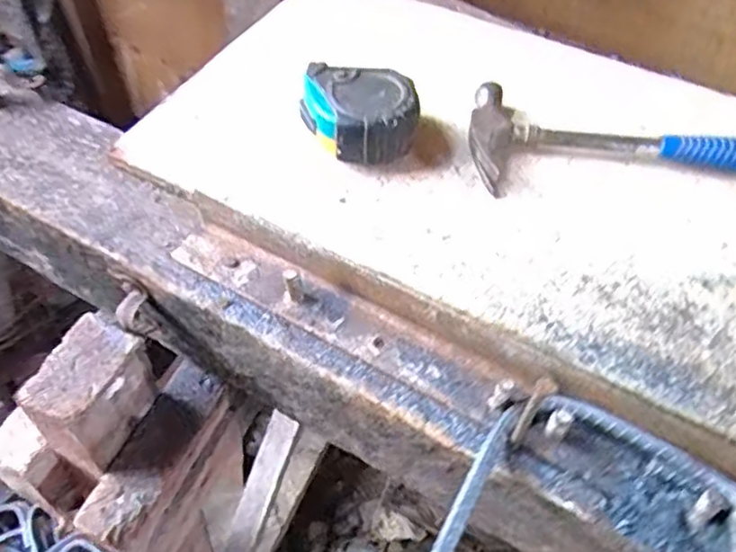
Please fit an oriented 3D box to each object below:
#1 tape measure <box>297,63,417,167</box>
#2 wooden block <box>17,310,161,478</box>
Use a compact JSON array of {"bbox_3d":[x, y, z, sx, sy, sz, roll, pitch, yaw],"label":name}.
[{"bbox_3d":[-0.006,-0.117,0.477,0.082,0.037,0.076,-6,54,-5],"label":"tape measure"},{"bbox_3d":[-0.191,0.081,0.462,0.052,0.078,0.078,25,57,16],"label":"wooden block"}]

